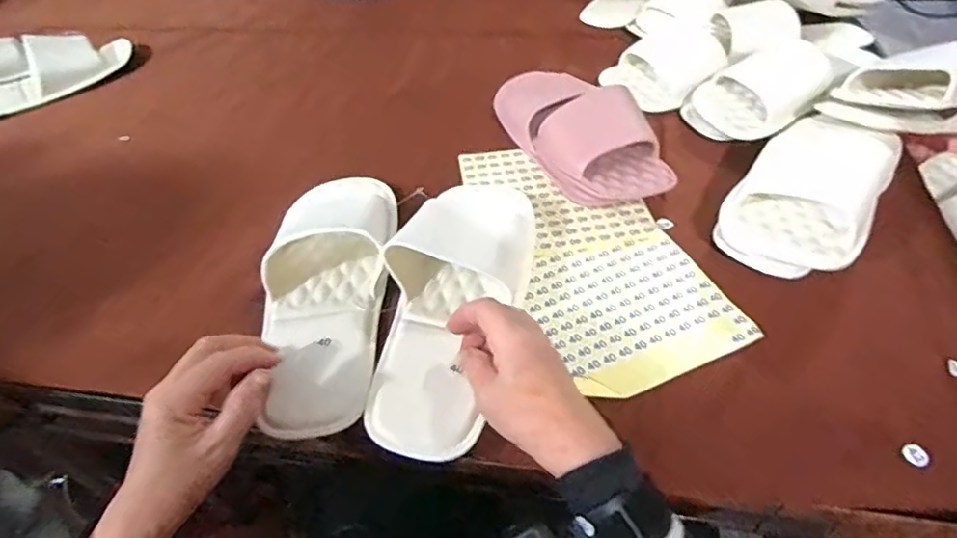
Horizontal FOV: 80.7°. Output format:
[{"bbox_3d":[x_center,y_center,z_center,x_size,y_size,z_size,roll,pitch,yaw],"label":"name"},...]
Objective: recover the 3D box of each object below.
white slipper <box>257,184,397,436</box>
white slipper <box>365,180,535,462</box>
[{"bbox_3d":[-0.132,0.004,0.475,0.107,0.066,0.269,-3,52,0],"label":"white slipper"},{"bbox_3d":[-0.021,0.018,0.466,0.110,0.052,0.269,9,56,11],"label":"white slipper"}]

